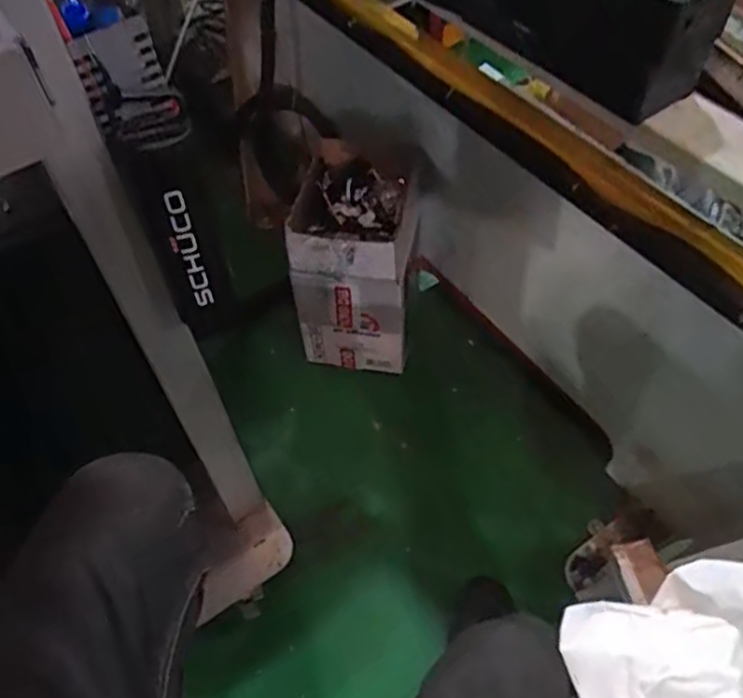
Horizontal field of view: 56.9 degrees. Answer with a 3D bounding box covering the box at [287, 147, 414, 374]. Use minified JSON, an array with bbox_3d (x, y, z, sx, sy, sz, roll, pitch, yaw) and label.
[{"bbox_3d":[-0.029,-0.151,1.384,0.213,0.388,0.251,6,54,8],"label":"box"}]

